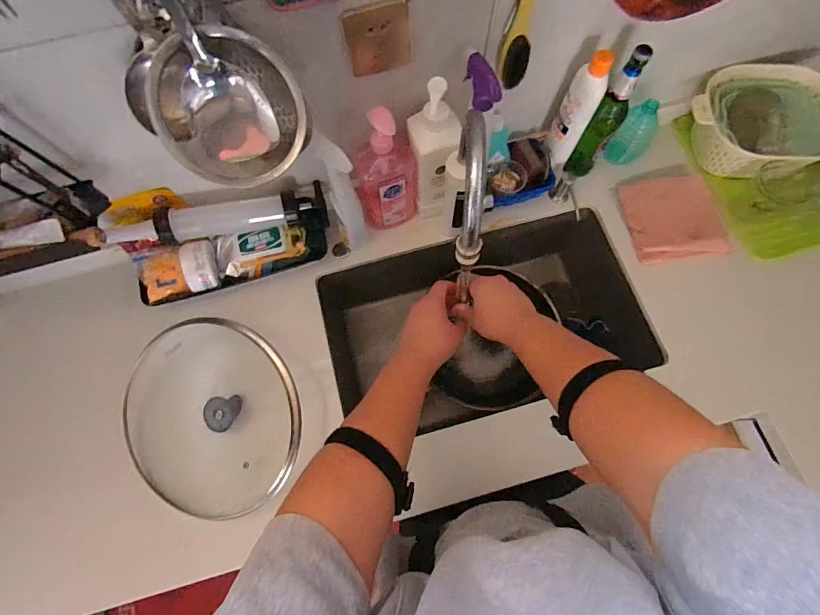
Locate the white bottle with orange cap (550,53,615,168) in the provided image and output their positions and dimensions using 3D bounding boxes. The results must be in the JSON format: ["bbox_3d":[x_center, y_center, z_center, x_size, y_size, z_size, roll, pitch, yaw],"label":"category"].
[{"bbox_3d":[0.292,-0.342,0.673,0.054,0.214,0.047,23,75,8],"label":"white bottle with orange cap"}]

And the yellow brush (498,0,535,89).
[{"bbox_3d":[0.152,-0.389,0.517,0.032,0.182,0.034,-14,73,-3],"label":"yellow brush"}]

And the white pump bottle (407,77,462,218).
[{"bbox_3d":[0.041,-0.252,0.660,0.077,0.266,0.063,-1,73,1],"label":"white pump bottle"}]

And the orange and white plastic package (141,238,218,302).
[{"bbox_3d":[-0.419,-0.064,0.691,0.129,0.069,0.085,-20,73,-5],"label":"orange and white plastic package"}]

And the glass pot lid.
[{"bbox_3d":[-0.328,0.184,0.642,0.309,0.067,0.309,0,89,7],"label":"glass pot lid"}]

